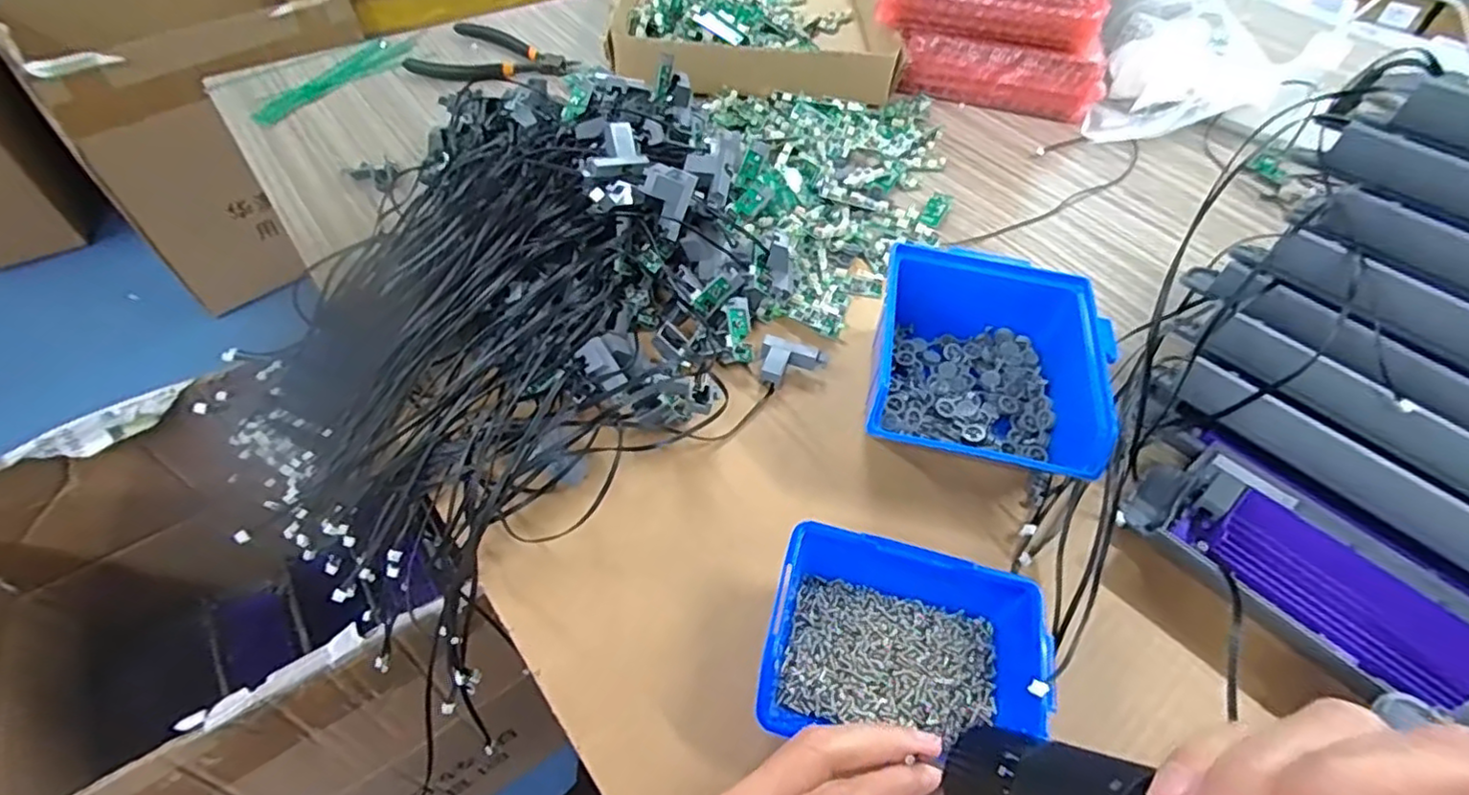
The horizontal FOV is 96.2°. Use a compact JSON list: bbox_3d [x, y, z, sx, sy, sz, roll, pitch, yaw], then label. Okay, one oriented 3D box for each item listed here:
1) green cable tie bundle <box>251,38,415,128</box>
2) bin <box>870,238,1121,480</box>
[{"bbox_3d":[-0.357,-0.289,0.594,0.034,0.017,0.164,23,53,14],"label":"green cable tie bundle"},{"bbox_3d":[0.140,-0.016,0.376,0.125,0.064,0.136,10,51,4],"label":"bin"}]

